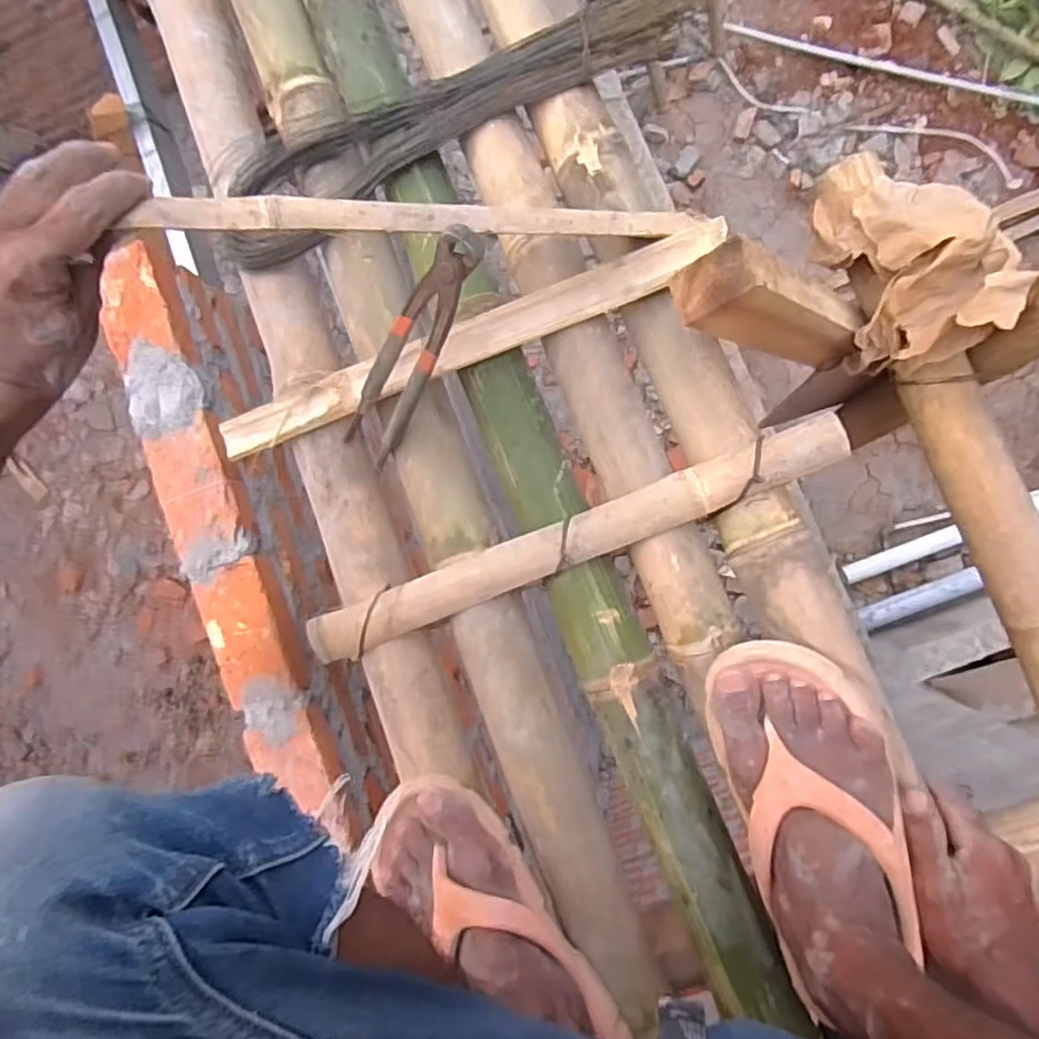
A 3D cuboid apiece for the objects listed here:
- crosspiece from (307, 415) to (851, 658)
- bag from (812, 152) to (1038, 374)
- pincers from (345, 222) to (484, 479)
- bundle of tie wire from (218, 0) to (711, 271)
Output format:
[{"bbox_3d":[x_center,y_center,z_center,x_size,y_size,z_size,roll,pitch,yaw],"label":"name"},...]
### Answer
[{"bbox_3d":[0.033,0.022,0.529,0.444,0.029,0.040,-22,85,6],"label":"crosspiece"},{"bbox_3d":[0.325,-0.233,0.574,0.106,0.115,0.209,-18,85,7],"label":"bag"},{"bbox_3d":[-0.085,-0.121,0.513,0.045,0.021,0.226,45,133,8],"label":"pincers"},{"bbox_3d":[-0.062,-0.345,0.567,0.437,0.042,0.092,-23,84,6],"label":"bundle of tie wire"}]

